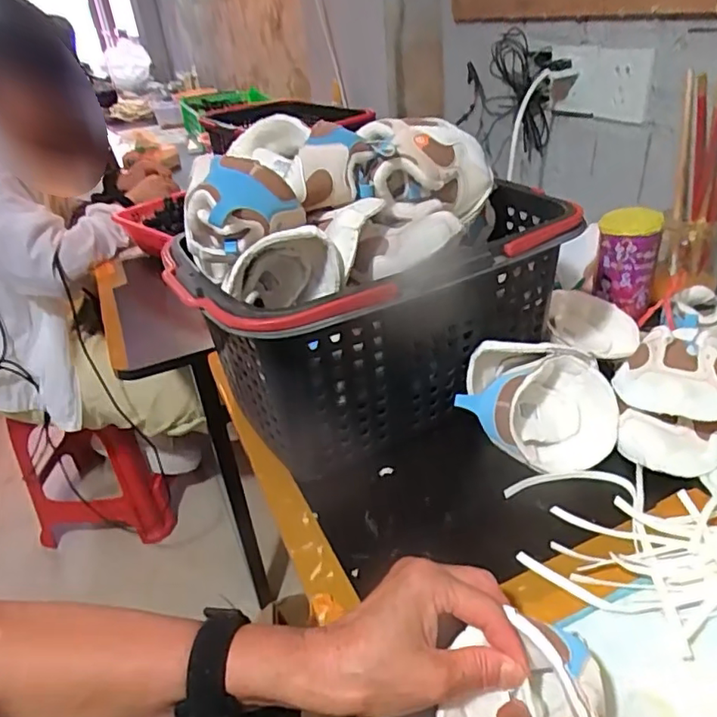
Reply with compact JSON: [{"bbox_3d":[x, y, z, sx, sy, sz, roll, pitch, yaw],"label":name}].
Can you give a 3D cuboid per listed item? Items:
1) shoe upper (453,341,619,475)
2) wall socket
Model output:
[{"bbox_3d":[0.155,0.042,0.512,0.134,0.082,0.091,8,35,22],"label":"shoe upper"},{"bbox_3d":[0.322,-0.376,0.796,0.031,0.084,0.165,-23,36,-24],"label":"wall socket"}]

